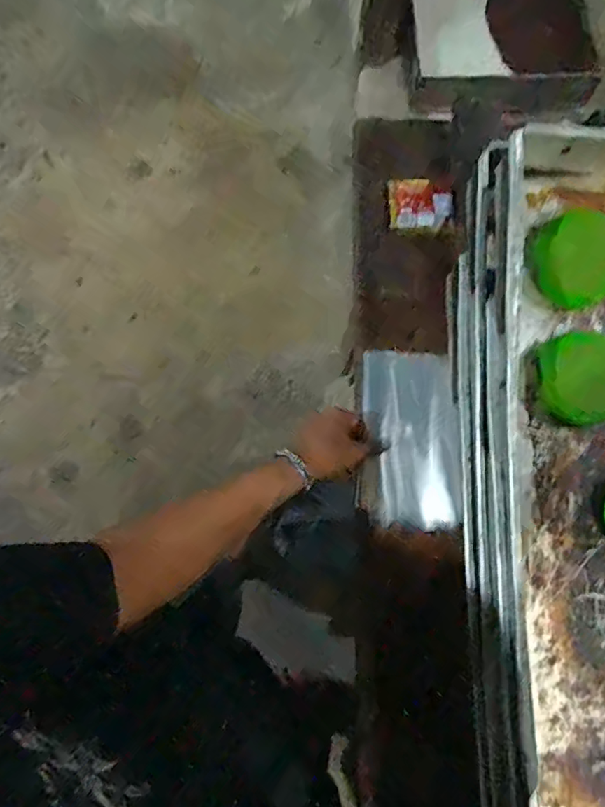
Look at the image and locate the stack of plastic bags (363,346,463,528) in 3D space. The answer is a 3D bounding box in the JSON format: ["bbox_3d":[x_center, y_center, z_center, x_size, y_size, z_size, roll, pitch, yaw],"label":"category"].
[{"bbox_3d":[0.131,0.039,0.616,0.113,0.024,0.208,-1,76,-1],"label":"stack of plastic bags"}]

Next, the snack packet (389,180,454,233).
[{"bbox_3d":[0.155,-0.264,0.686,0.082,0.010,0.077,2,76,0],"label":"snack packet"}]

